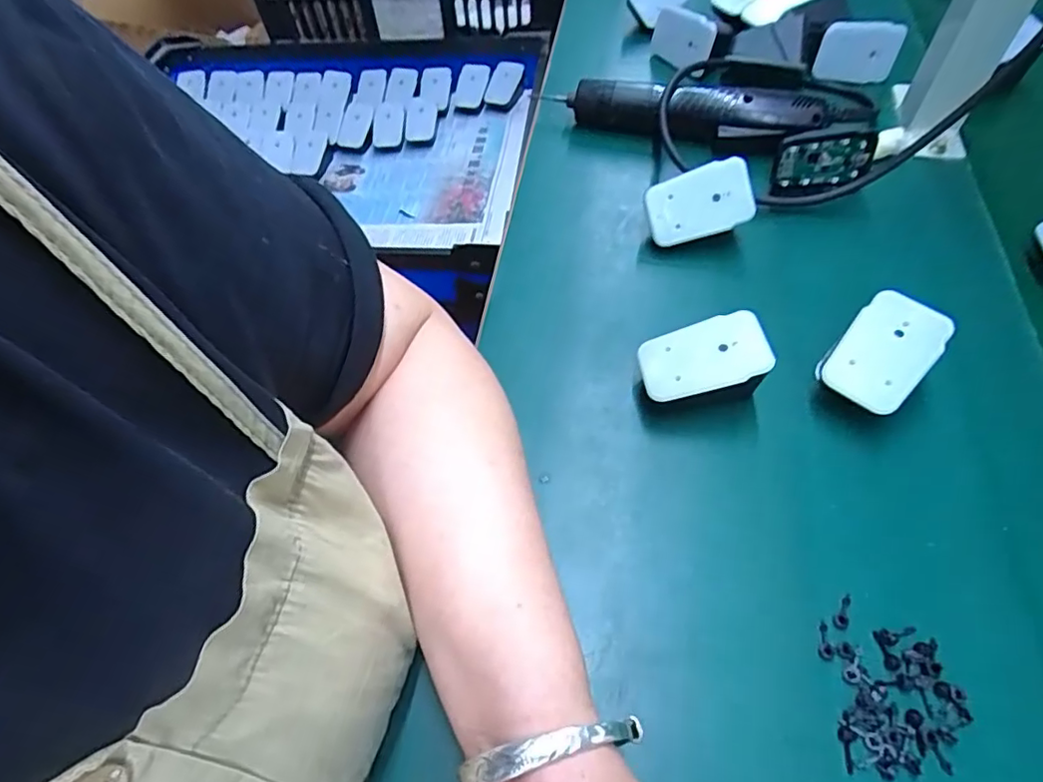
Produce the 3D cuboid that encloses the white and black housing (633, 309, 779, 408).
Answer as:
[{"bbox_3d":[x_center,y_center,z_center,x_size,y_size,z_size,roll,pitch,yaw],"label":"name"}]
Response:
[{"bbox_3d":[0.105,-0.015,0.343,0.069,0.027,0.046,-22,61,12],"label":"white and black housing"}]

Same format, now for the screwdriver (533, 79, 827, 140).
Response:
[{"bbox_3d":[0.126,-0.223,0.485,0.212,0.050,0.036,10,58,11],"label":"screwdriver"}]

